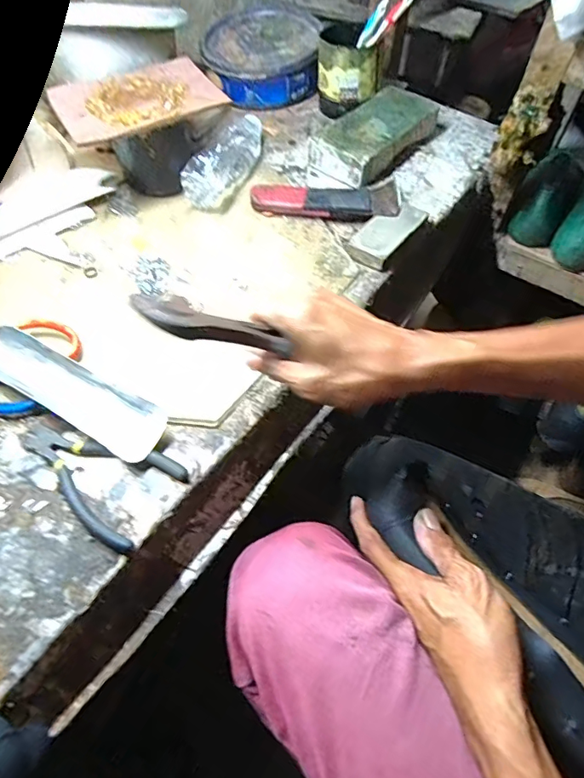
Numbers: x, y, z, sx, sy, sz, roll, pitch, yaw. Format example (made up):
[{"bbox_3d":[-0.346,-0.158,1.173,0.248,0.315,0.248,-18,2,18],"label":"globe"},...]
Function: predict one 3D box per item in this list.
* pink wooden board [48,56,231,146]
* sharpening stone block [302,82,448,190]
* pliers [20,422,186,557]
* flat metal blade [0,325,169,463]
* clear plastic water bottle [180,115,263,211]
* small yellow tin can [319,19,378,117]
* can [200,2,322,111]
[{"bbox_3d":[-0.179,-0.339,0.565,0.178,0.010,0.120,-25,60,-18],"label":"pink wooden board"},{"bbox_3d":[0.110,-0.343,0.657,0.106,0.040,0.223,33,62,19],"label":"sharpening stone block"},{"bbox_3d":[-0.166,0.066,0.397,0.144,0.012,0.078,25,59,15],"label":"pliers"},{"bbox_3d":[-0.197,-0.001,0.428,0.191,0.010,0.050,29,66,11],"label":"flat metal blade"},{"bbox_3d":[-0.080,-0.302,0.630,0.054,0.045,0.175,15,57,9],"label":"clear plastic water bottle"},{"bbox_3d":[0.078,-0.444,0.686,0.083,0.098,0.072,7,57,3],"label":"small yellow tin can"},{"bbox_3d":[-0.045,-0.519,0.757,0.172,0.064,0.198,4,56,2],"label":"can"}]

